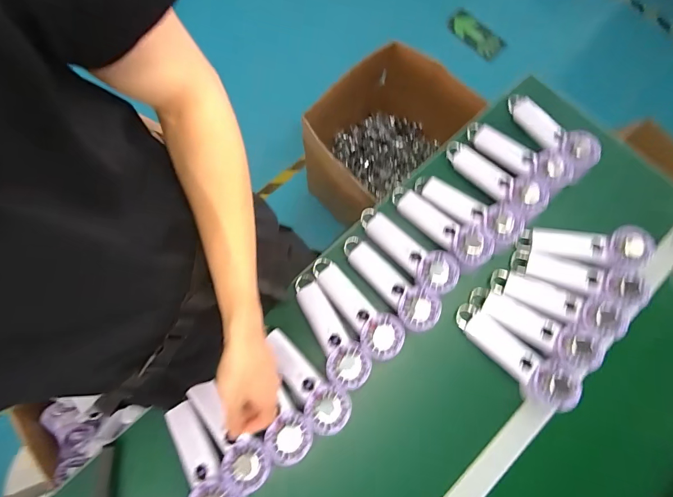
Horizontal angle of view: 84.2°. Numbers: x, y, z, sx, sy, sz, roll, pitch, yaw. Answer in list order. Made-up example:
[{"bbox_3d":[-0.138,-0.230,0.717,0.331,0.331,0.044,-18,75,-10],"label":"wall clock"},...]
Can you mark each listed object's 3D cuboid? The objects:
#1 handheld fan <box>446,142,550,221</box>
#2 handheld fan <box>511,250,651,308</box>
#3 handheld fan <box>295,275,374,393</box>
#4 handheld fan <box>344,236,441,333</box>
[{"bbox_3d":[0.277,-0.125,0.662,0.061,0.030,0.195,-41,60,-11],"label":"handheld fan"},{"bbox_3d":[0.393,0.047,0.609,0.197,0.030,0.063,15,74,23],"label":"handheld fan"},{"bbox_3d":[-0.012,0.130,0.598,0.064,0.031,0.201,-28,58,-8],"label":"handheld fan"},{"bbox_3d":[0.084,0.053,0.607,0.060,0.027,0.197,-40,62,-11],"label":"handheld fan"}]

